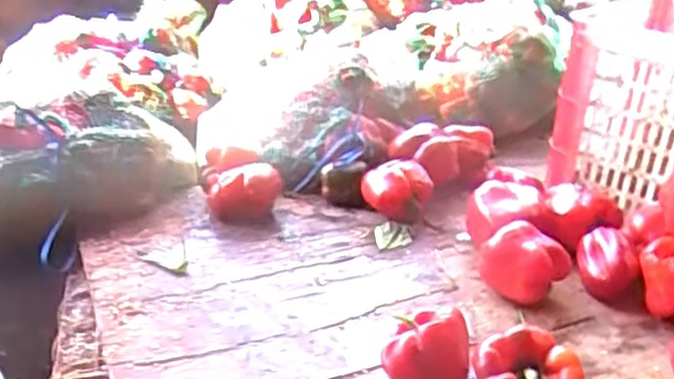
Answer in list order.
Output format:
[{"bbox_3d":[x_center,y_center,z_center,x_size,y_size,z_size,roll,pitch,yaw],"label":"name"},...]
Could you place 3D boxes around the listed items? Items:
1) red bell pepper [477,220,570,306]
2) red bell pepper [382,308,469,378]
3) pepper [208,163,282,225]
[{"bbox_3d":[0.222,0.092,0.854,0.089,0.084,0.073,-10,28,-27],"label":"red bell pepper"},{"bbox_3d":[0.090,0.162,0.703,0.082,0.073,0.074,7,25,6],"label":"red bell pepper"},{"bbox_3d":[-0.132,0.007,1.038,0.107,0.061,0.064,-3,26,-14],"label":"pepper"}]

